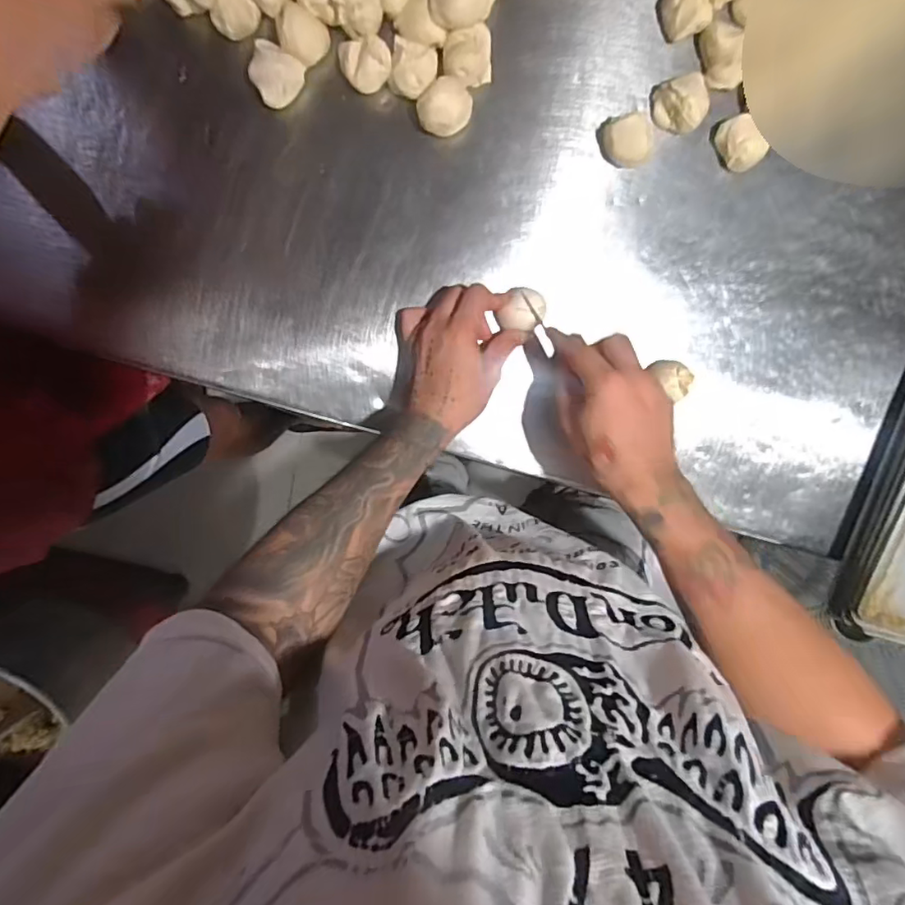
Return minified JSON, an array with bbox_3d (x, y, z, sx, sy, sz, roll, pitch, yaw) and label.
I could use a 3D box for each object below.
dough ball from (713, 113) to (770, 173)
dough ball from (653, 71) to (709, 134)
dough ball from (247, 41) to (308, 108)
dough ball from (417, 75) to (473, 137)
[{"bbox_3d":[0.258,-0.277,0.513,0.034,0.028,0.046,-27,95,5],"label":"dough ball"},{"bbox_3d":[0.199,-0.304,0.498,0.044,0.039,0.034,30,97,-5],"label":"dough ball"},{"bbox_3d":[-0.153,-0.327,0.496,0.043,0.036,0.045,43,95,-7],"label":"dough ball"},{"bbox_3d":[-0.006,-0.301,0.497,0.048,0.035,0.044,3,99,-2],"label":"dough ball"}]

